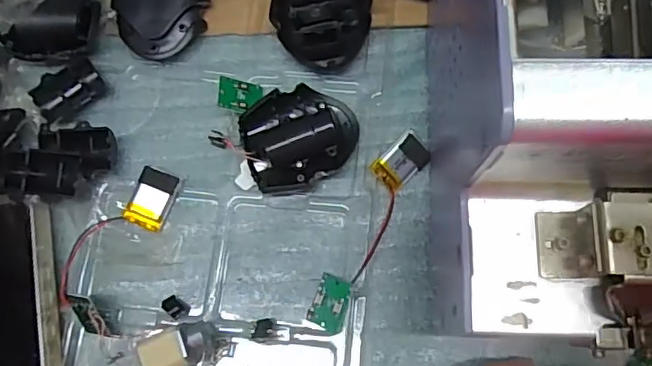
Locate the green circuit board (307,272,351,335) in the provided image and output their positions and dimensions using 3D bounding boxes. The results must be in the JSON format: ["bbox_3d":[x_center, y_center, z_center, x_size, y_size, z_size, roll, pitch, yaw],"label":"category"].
[{"bbox_3d":[0.002,0.060,0.279,0.018,0.004,0.026,18,85,22],"label":"green circuit board"}]

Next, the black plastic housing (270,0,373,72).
[{"bbox_3d":[-0.002,-0.092,0.313,0.053,0.016,0.058,2,75,2],"label":"black plastic housing"}]

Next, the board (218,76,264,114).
[{"bbox_3d":[-0.046,-0.046,0.304,0.025,0.004,0.018,12,73,-29],"label":"board"}]

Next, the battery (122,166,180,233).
[{"bbox_3d":[-0.091,0.008,0.296,0.020,0.011,0.031,23,77,7],"label":"battery"}]

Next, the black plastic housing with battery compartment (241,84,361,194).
[{"bbox_3d":[-0.015,-0.025,0.292,0.058,0.021,0.051,-31,77,-6],"label":"black plastic housing with battery compartment"}]

